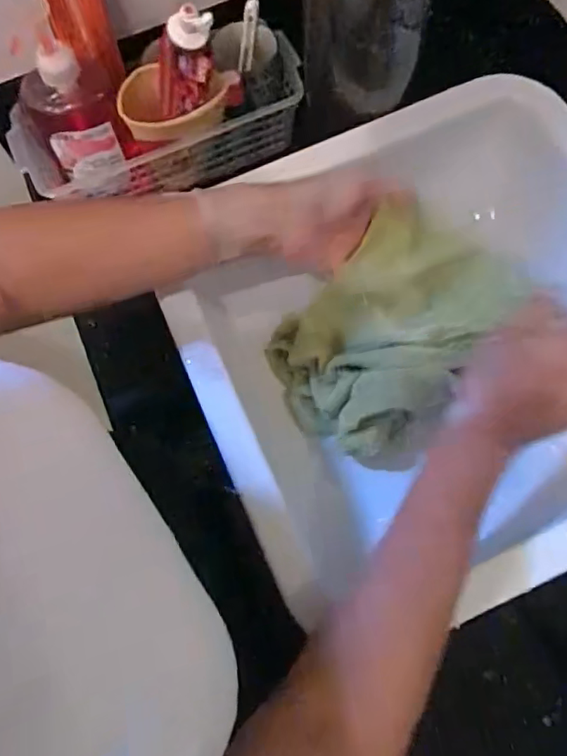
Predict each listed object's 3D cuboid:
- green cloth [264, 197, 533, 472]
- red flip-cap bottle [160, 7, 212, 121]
[{"bbox_3d":[0.090,-0.033,0.491,0.161,0.037,0.210,38,101,12],"label":"green cloth"},{"bbox_3d":[-0.090,-0.281,0.507,0.036,0.130,0.033,2,83,-15],"label":"red flip-cap bottle"}]

